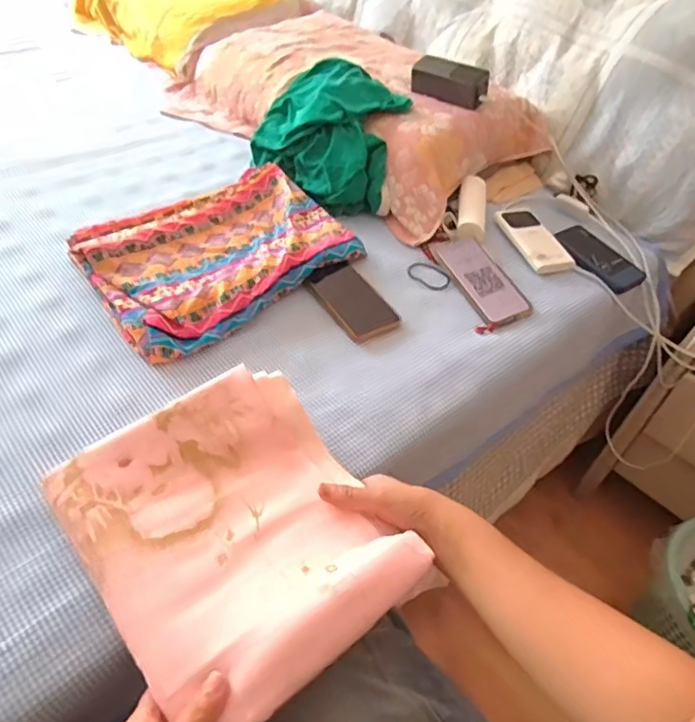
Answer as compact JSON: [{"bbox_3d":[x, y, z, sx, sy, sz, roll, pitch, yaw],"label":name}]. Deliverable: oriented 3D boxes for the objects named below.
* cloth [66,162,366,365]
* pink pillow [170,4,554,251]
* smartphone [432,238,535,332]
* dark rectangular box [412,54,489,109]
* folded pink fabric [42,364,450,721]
[{"bbox_3d":[-0.179,-0.162,0.773,0.258,0.044,0.365,37,53,25],"label":"cloth"},{"bbox_3d":[-0.007,-0.498,1.041,0.420,0.119,0.679,-32,57,-32],"label":"pink pillow"},{"bbox_3d":[0.194,-0.120,0.804,0.084,0.016,0.170,-24,64,-19],"label":"smartphone"},{"bbox_3d":[0.174,-0.482,0.940,0.131,0.052,0.046,32,50,22],"label":"dark rectangular box"},{"bbox_3d":[-0.098,0.137,0.471,0.228,0.035,0.275,-27,55,-29],"label":"folded pink fabric"}]

